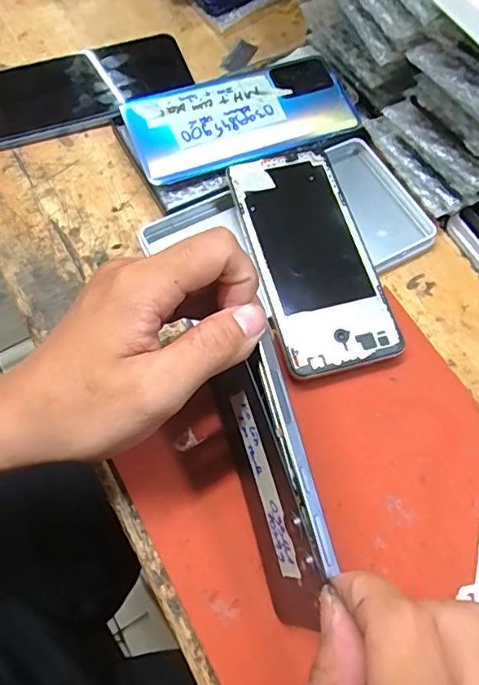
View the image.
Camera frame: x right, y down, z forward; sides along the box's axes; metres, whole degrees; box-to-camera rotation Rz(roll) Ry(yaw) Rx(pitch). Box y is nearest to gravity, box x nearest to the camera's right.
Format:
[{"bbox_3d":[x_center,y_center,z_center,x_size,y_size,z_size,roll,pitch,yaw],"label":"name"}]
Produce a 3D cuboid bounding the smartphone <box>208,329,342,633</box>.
[{"bbox_3d":[0.016,0.069,0.249,0.014,0.083,0.129,-11,70,-19],"label":"smartphone"}]

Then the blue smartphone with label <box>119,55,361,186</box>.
[{"bbox_3d":[0.002,-0.160,0.365,0.156,0.012,0.069,-21,83,-11],"label":"blue smartphone with label"}]

